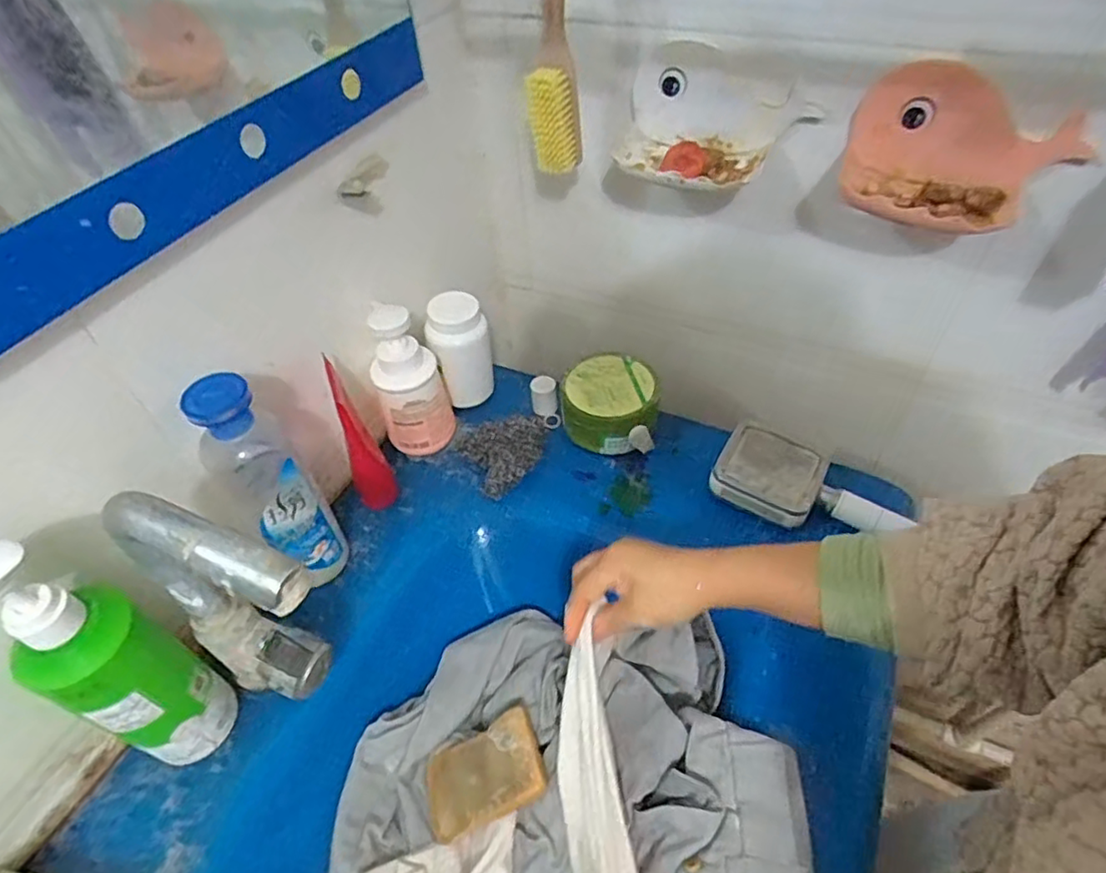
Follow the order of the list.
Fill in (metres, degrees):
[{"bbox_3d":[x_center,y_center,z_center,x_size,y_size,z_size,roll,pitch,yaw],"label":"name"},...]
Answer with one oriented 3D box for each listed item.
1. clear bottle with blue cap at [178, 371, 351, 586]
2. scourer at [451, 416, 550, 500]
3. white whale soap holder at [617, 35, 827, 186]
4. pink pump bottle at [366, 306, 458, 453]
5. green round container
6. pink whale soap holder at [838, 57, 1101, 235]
[{"bbox_3d":[-0.221,0.046,0.502,0.062,0.222,0.053,-34,54,-24],"label":"clear bottle with blue cap"},{"bbox_3d":[-0.049,0.017,0.646,0.097,0.031,0.092,-2,48,2],"label":"scourer"},{"bbox_3d":[0.135,-0.269,0.528,0.163,0.080,0.092,14,50,16],"label":"white whale soap holder"},{"bbox_3d":[-0.141,-0.051,0.620,0.066,0.162,0.057,-6,48,-2],"label":"pink pump bottle"},{"bbox_3d":[0.060,-0.033,0.660,0.096,0.069,0.092,-2,48,2],"label":"green round container"},{"bbox_3d":[0.308,-0.212,0.466,0.161,0.090,0.082,11,50,14],"label":"pink whale soap holder"}]

